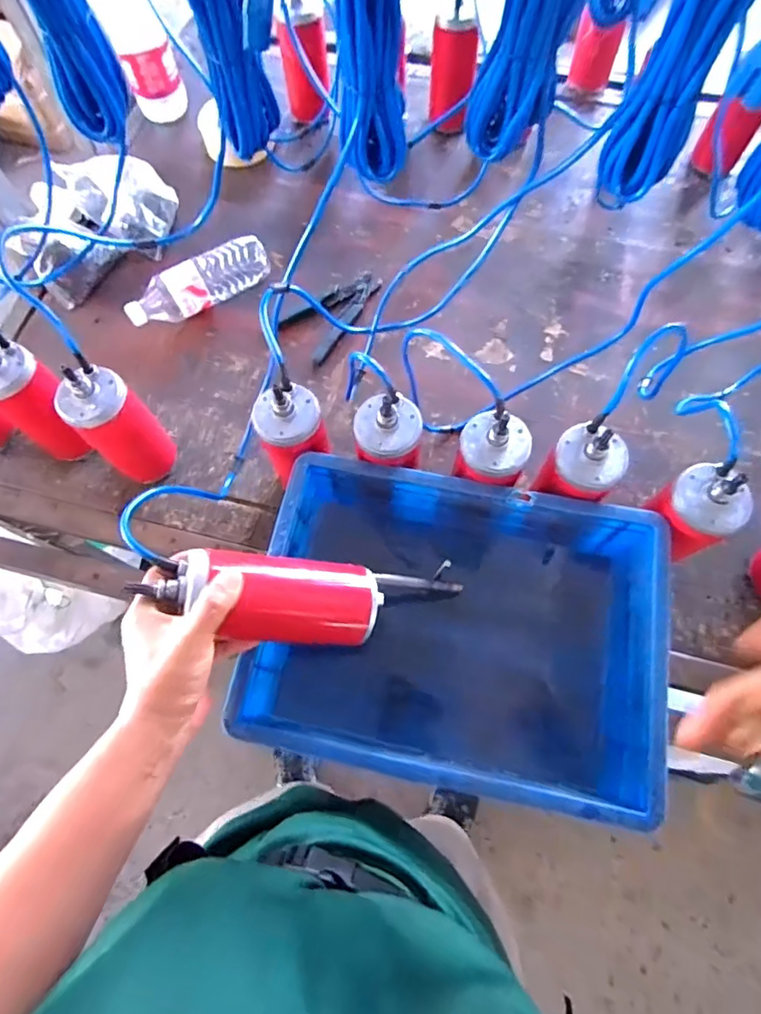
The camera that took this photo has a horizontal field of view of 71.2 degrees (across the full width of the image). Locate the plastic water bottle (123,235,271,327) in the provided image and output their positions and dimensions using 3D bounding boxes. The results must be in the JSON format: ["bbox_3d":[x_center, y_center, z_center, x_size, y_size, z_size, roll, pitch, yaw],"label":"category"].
[{"bbox_3d":[-0.281,-0.344,0.829,0.230,0.060,0.058,-28,72,-9],"label":"plastic water bottle"}]

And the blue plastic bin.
[{"bbox_3d":[0.078,0.133,0.599,0.396,0.162,0.297,12,70,6],"label":"blue plastic bin"}]

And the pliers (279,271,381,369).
[{"bbox_3d":[-0.061,-0.305,0.829,0.177,0.031,0.088,-42,74,-13],"label":"pliers"}]

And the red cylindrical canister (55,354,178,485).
[{"bbox_3d":[-0.314,-0.092,0.665,0.062,0.193,0.080,41,76,15],"label":"red cylindrical canister"}]

